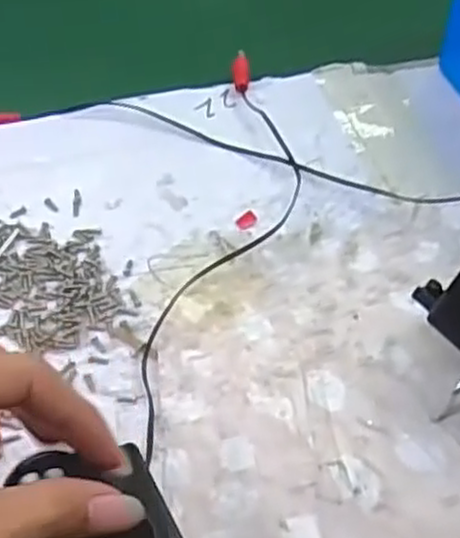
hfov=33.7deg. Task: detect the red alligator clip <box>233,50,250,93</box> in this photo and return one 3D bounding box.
[{"bbox_3d":[0.007,-0.127,0.488,0.010,0.008,0.037,2,51,-3],"label":"red alligator clip"}]

